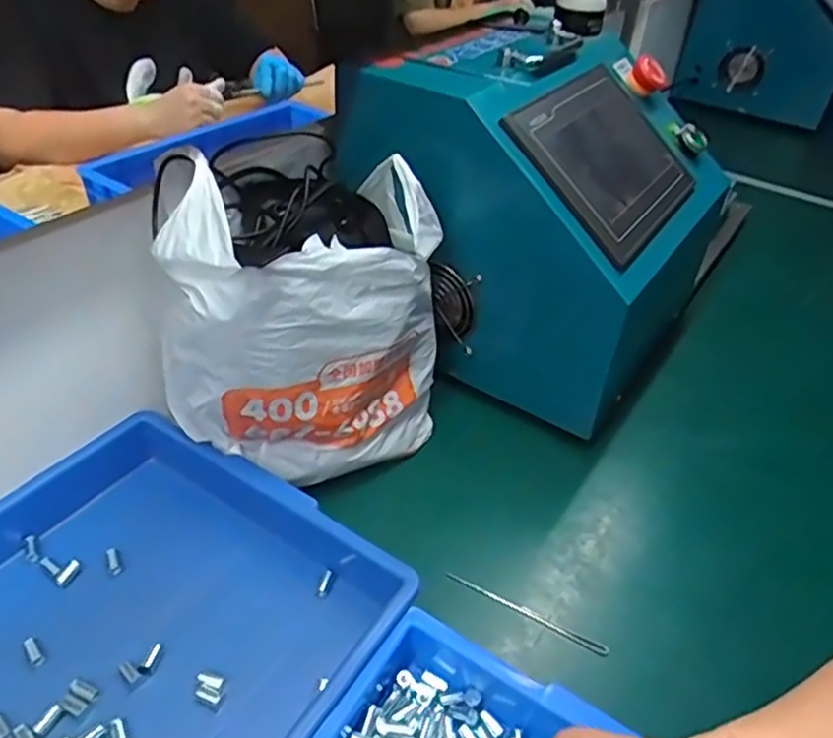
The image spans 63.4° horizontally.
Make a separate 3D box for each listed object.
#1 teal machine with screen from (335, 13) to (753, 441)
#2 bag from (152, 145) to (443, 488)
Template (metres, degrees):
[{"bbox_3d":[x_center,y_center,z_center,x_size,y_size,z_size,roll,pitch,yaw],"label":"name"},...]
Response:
[{"bbox_3d":[0.115,-0.152,0.674,0.300,0.279,0.259,24,43,22],"label":"teal machine with screen"},{"bbox_3d":[-0.088,-0.036,0.548,0.226,0.222,0.159,-14,43,-22],"label":"bag"}]

